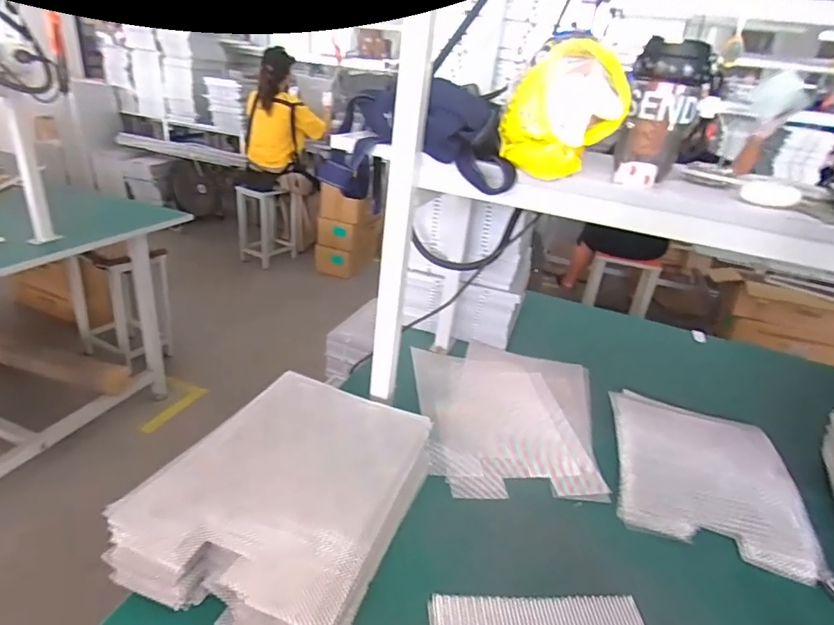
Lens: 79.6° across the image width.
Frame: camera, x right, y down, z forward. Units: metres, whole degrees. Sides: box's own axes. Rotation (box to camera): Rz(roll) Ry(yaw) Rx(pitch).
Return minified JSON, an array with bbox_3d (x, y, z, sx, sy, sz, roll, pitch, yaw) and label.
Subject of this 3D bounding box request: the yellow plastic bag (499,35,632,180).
[{"bbox_3d":[0.167,-0.231,0.580,0.104,0.134,0.100,0,27,-13],"label":"yellow plastic bag"}]

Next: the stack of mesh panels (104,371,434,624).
[{"bbox_3d":[-0.161,0.227,0.649,0.267,0.100,0.337,15,28,16],"label":"stack of mesh panels"}]

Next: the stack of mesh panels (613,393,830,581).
[{"bbox_3d":[0.471,0.260,0.832,0.272,0.031,0.335,13,27,12],"label":"stack of mesh panels"}]

